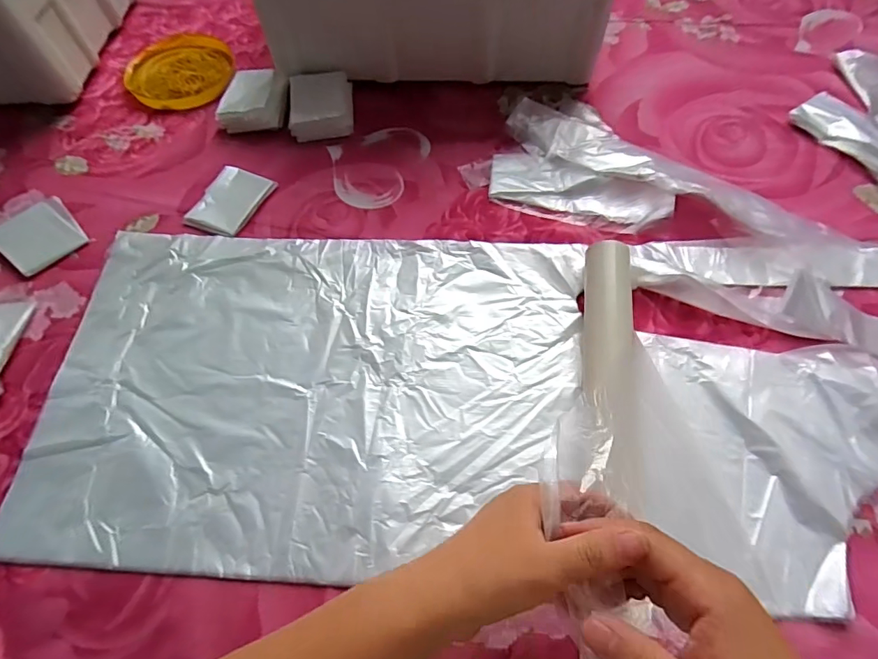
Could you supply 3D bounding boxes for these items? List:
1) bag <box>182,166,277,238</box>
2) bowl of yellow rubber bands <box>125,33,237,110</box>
[{"bbox_3d":[-0.225,-0.139,0.510,0.066,0.007,0.086,19,65,11],"label":"bag"},{"bbox_3d":[-0.338,-0.344,0.621,0.134,0.016,0.141,-1,63,1],"label":"bowl of yellow rubber bands"}]

